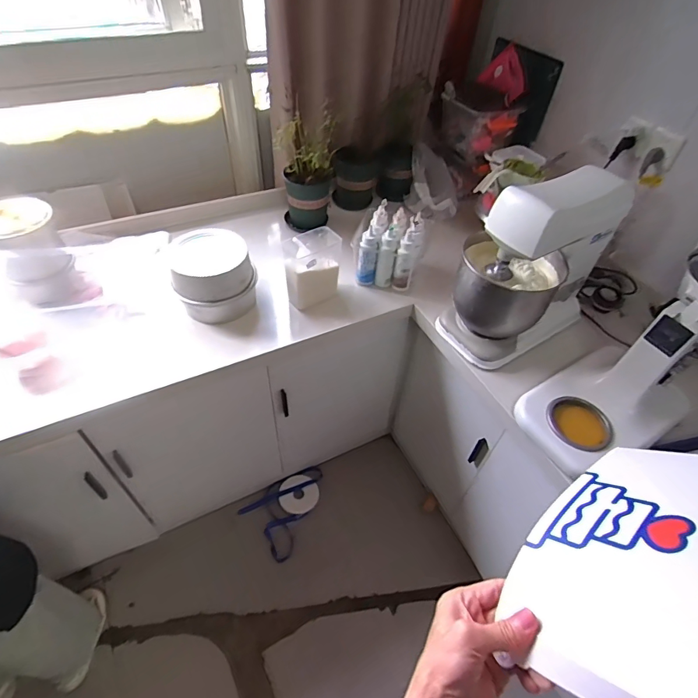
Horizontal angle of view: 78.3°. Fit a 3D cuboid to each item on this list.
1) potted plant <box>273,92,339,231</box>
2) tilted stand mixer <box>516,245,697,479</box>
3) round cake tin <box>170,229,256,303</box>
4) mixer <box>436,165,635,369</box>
[{"bbox_3d":[-0.127,-0.567,1.317,0.156,0.356,0.172,5,48,1],"label":"potted plant"},{"bbox_3d":[0.589,-0.029,0.790,0.398,0.522,0.234,-22,54,-22],"label":"tilted stand mixer"},{"bbox_3d":[-0.345,-0.218,1.074,0.193,0.088,0.204,-14,51,-16],"label":"round cake tin"},{"bbox_3d":[0.422,-0.202,1.002,0.357,0.390,0.234,-34,59,-29],"label":"mixer"}]

